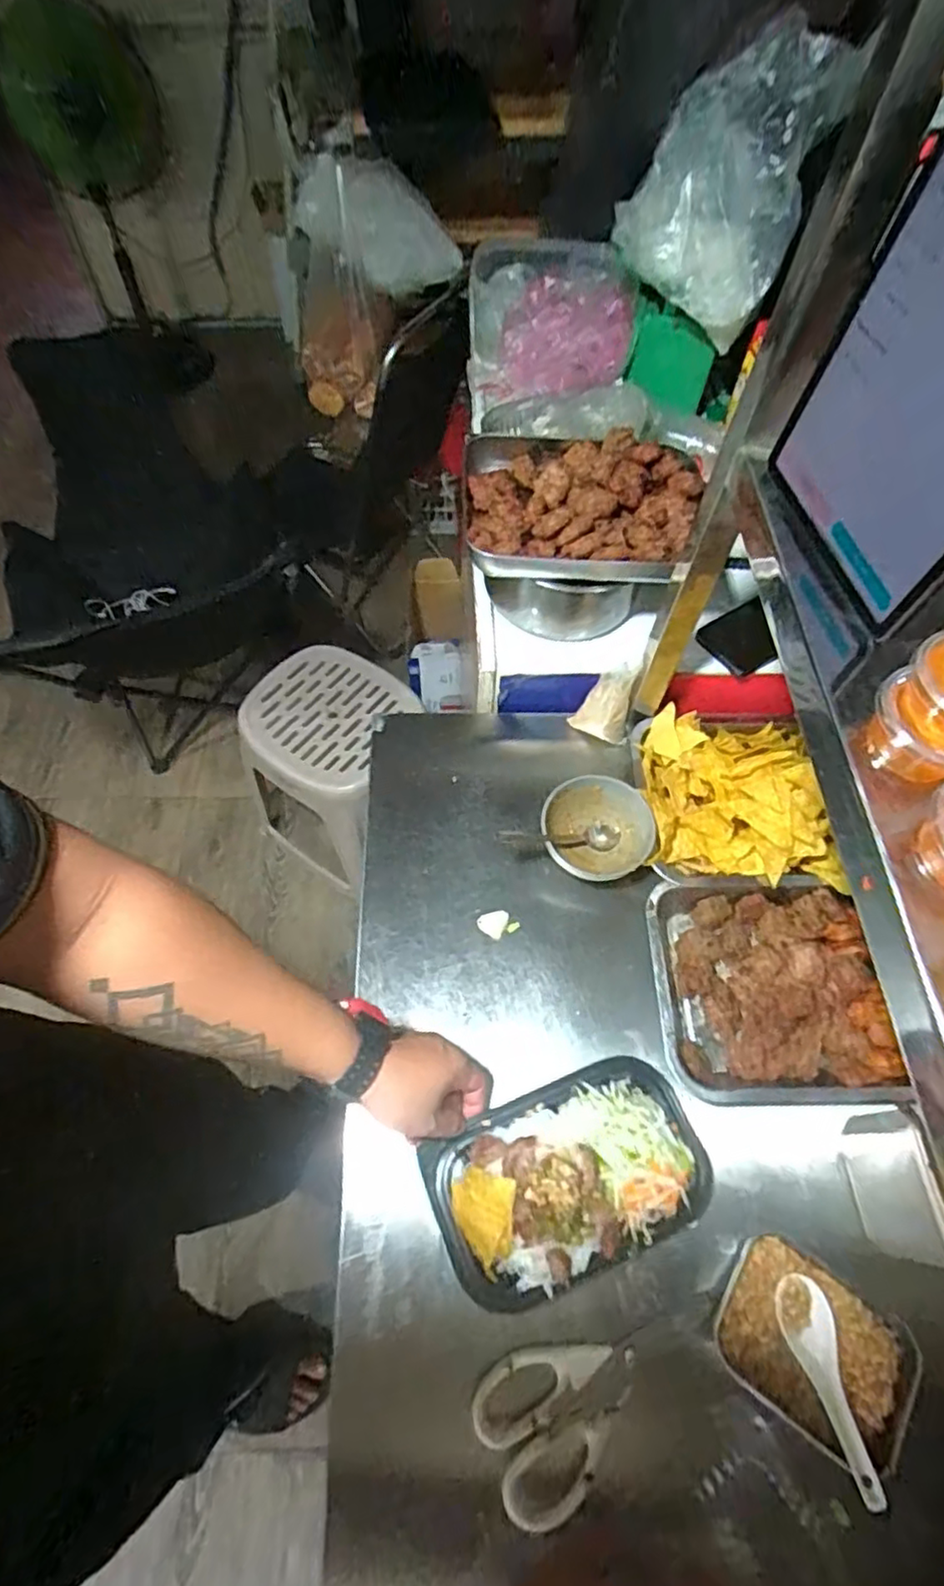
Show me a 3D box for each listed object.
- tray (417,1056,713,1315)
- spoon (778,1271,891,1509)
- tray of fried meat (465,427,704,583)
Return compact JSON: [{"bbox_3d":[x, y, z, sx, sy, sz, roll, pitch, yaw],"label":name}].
[{"bbox_3d":[0.082,0.316,0.546,0.222,0.048,0.138,-18,62,-11],"label":"tray"},{"bbox_3d":[0.264,0.436,0.488,0.037,0.019,0.126,-6,46,-4],"label":"spoon"},{"bbox_3d":[0.112,-0.310,0.707,0.248,0.053,0.202,7,61,3],"label":"tray of fried meat"}]

